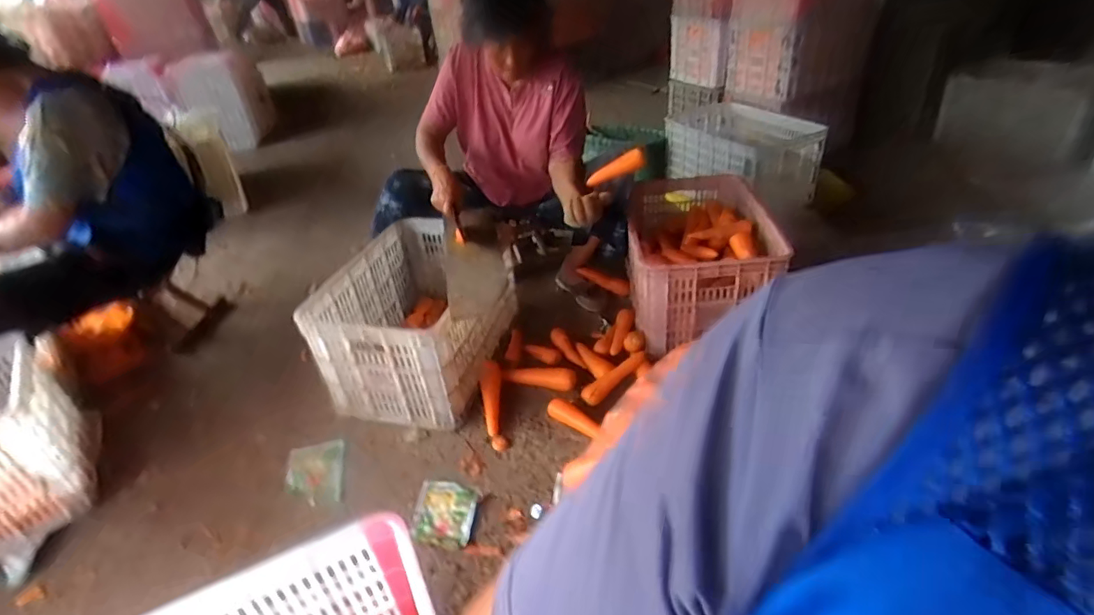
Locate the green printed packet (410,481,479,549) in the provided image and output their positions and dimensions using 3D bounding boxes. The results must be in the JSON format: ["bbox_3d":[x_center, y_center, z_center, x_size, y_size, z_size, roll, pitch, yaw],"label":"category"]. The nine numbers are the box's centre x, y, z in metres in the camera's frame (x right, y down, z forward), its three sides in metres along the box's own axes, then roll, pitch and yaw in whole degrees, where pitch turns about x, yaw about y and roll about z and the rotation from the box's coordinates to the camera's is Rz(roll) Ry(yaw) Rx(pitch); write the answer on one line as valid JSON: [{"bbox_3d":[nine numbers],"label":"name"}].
[{"bbox_3d":[-0.205,0.406,1.103,0.124,0.017,0.140,1,34,10],"label":"green printed packet"}]

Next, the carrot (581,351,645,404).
[{"bbox_3d":[0.163,0.167,1.335,0.188,0.034,0.045,-36,42,-16],"label":"carrot"}]

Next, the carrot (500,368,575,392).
[{"bbox_3d":[-0.019,0.172,1.348,0.175,0.052,0.051,6,33,-5],"label":"carrot"}]

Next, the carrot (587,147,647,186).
[{"bbox_3d":[0.170,-0.338,1.359,0.161,0.046,0.042,-21,25,29],"label":"carrot"}]

